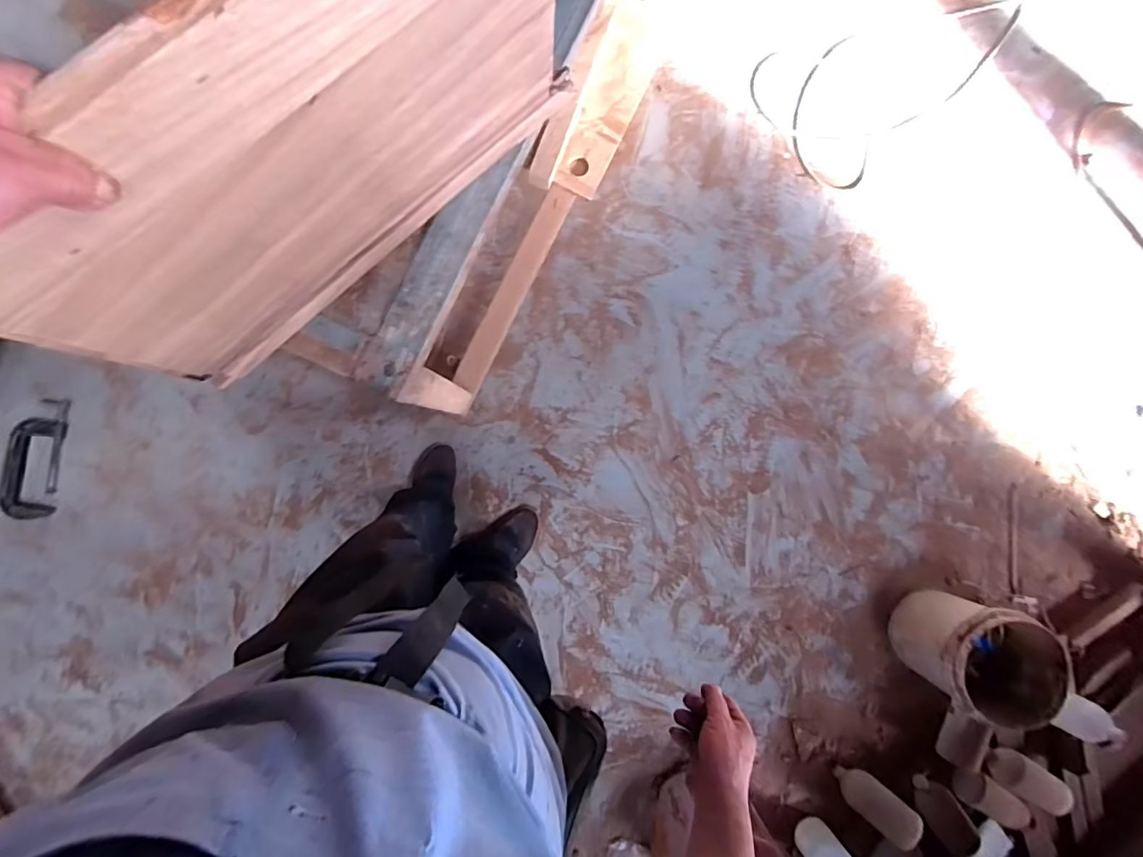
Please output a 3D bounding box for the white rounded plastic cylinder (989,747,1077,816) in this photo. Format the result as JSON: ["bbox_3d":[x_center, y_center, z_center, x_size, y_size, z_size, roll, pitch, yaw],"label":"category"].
[{"bbox_3d":[1.181,0.909,1.322,0.199,0.074,0.100,34,88,-4],"label":"white rounded plastic cylinder"}]

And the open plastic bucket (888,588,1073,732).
[{"bbox_3d":[0.985,0.551,1.254,0.320,0.229,0.260,29,88,-4],"label":"open plastic bucket"}]

